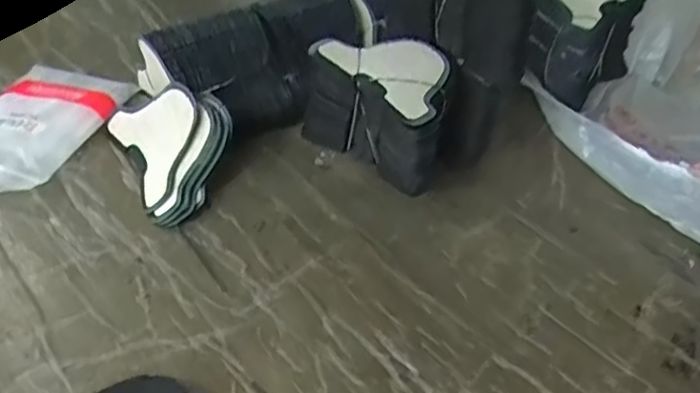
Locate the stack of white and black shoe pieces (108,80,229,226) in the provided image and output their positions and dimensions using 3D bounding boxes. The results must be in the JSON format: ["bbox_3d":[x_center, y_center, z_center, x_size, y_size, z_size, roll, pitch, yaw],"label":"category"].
[{"bbox_3d":[-0.154,-0.051,0.548,0.098,0.032,0.144,-41,57,2],"label":"stack of white and black shoe pieces"}]

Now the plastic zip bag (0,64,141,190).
[{"bbox_3d":[-0.291,-0.067,0.571,0.110,0.033,0.177,16,41,8],"label":"plastic zip bag"}]

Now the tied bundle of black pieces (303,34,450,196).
[{"bbox_3d":[0.032,-0.076,0.564,0.081,0.112,0.139,-27,51,-33],"label":"tied bundle of black pieces"}]

